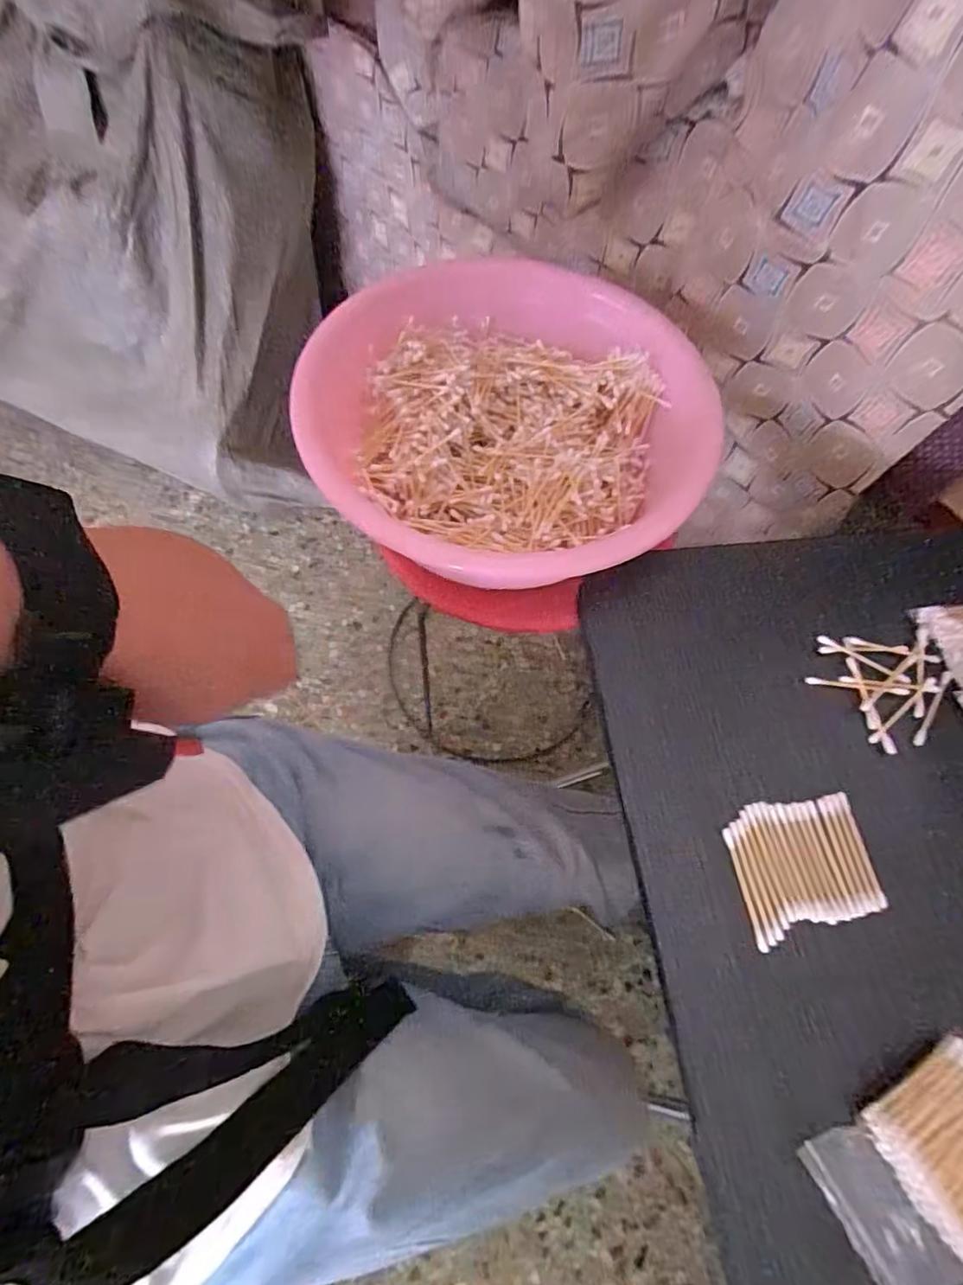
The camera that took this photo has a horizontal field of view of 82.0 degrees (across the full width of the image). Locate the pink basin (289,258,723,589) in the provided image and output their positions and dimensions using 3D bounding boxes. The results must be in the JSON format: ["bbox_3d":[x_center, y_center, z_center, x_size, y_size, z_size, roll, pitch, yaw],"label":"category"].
[{"bbox_3d":[0.022,-0.189,0.492,0.337,0.093,0.329,2,64,-2],"label":"pink basin"}]

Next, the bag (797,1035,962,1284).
[{"bbox_3d":[0.231,0.268,0.279,0.109,0.015,0.072,-25,68,-14],"label":"bag"}]

